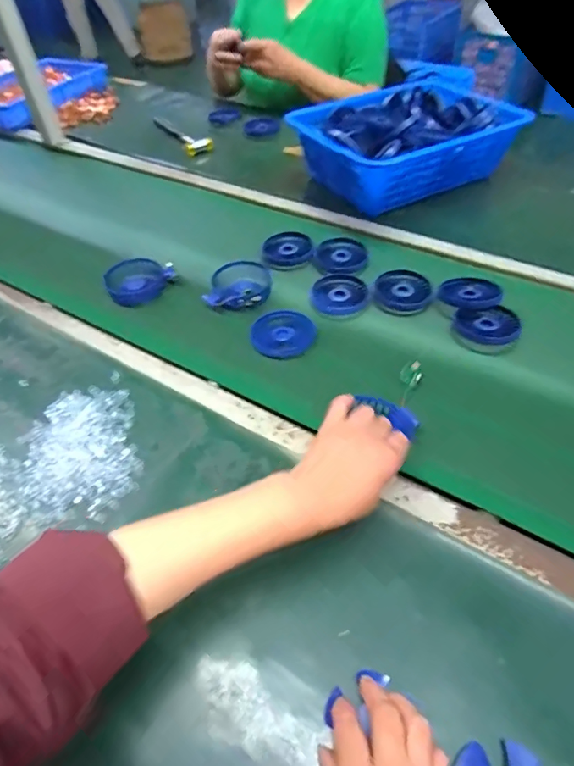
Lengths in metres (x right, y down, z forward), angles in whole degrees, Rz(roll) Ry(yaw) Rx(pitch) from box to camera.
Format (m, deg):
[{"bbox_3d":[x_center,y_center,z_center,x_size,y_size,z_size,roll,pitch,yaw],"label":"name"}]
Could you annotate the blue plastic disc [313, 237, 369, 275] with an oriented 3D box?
[{"bbox_3d":[0.088,-0.209,0.783,0.085,0.009,0.094,-1,48,3],"label":"blue plastic disc"}]

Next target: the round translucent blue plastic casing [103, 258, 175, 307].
[{"bbox_3d":[-0.230,-0.155,0.747,0.104,0.038,0.091,-19,49,-13],"label":"round translucent blue plastic casing"}]

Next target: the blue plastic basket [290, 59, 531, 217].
[{"bbox_3d":[0.207,-0.446,0.910,0.361,0.125,0.269,-21,50,-15],"label":"blue plastic basket"}]

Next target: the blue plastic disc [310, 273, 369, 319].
[{"bbox_3d":[0.080,-0.136,0.727,0.084,0.012,0.091,-1,48,3],"label":"blue plastic disc"}]

